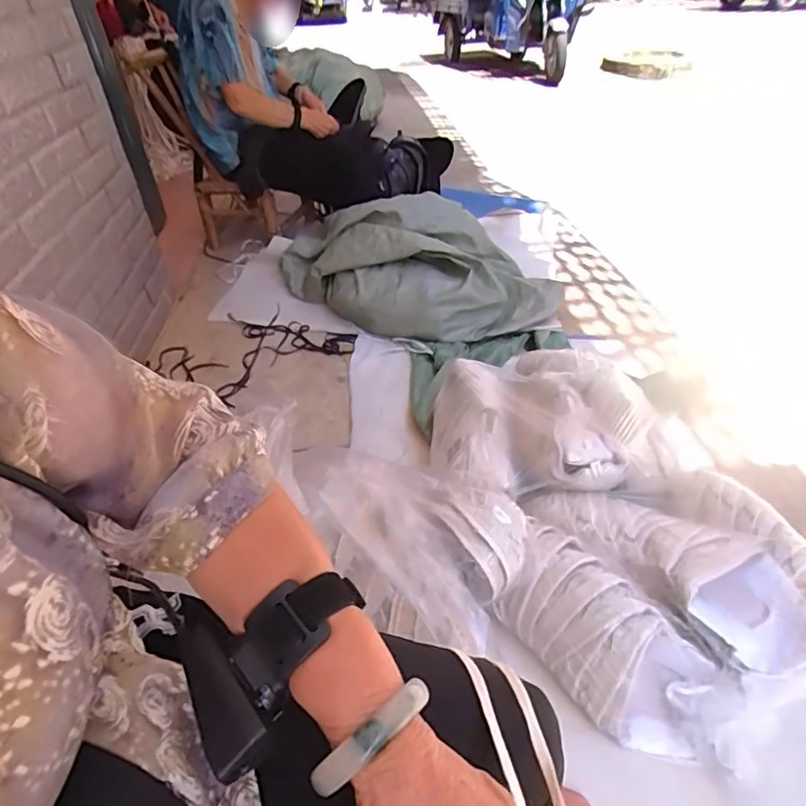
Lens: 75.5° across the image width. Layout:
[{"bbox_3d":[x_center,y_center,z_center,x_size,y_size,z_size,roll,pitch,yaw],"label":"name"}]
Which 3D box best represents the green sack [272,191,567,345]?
[{"bbox_3d":[0.014,-0.383,1.477,0.811,0.241,0.391,17,44,21],"label":"green sack"}]

